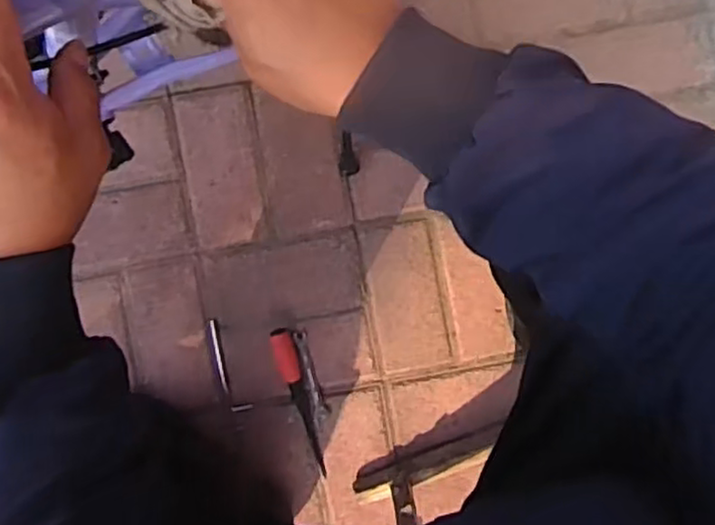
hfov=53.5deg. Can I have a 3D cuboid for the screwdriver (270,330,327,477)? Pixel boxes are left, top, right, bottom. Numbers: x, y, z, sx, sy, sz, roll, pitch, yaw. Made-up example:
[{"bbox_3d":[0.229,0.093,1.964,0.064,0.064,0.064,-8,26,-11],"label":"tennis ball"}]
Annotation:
[{"bbox_3d":[-0.074,0.179,0.908,0.027,0.019,0.194,-16,92,-2],"label":"screwdriver"}]

